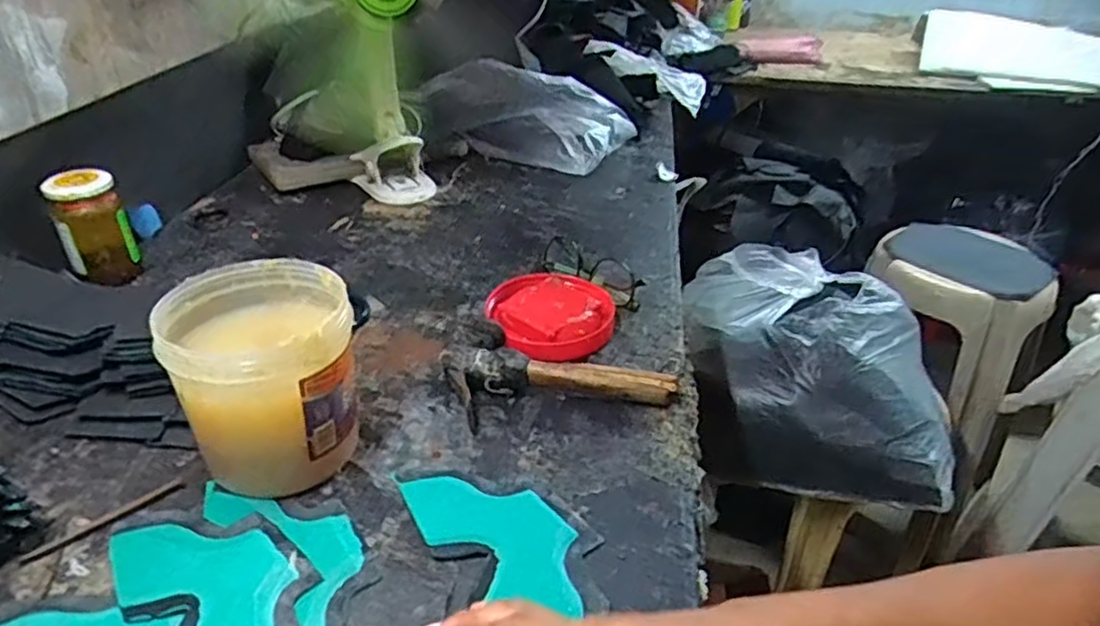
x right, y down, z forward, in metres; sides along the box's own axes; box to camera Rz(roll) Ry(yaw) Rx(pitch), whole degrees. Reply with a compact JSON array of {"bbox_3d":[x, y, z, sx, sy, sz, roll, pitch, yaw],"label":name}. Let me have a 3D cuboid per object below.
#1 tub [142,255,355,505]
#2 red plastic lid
[{"bbox_3d":[-0.197,0.047,0.496,0.110,0.128,0.115,1,33,0],"label":"tub"},{"bbox_3d":[0.003,0.002,0.665,0.116,0.027,0.123,1,33,0],"label":"red plastic lid"}]

